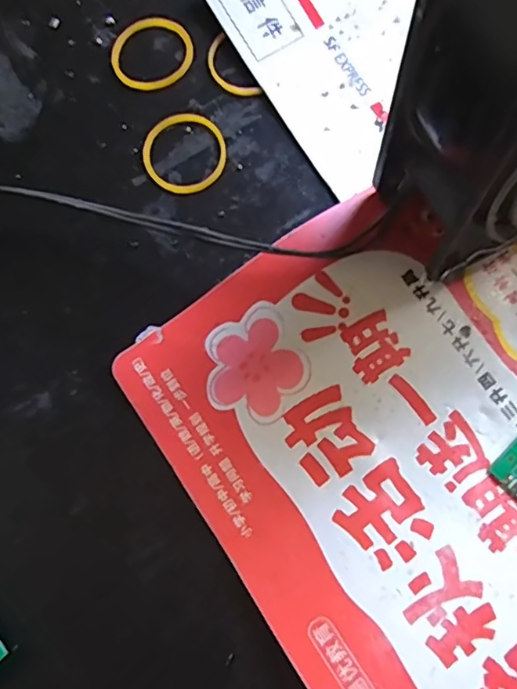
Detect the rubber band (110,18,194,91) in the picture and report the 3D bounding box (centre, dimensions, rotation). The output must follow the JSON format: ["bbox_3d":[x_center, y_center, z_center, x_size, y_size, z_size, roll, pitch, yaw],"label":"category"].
[{"bbox_3d":[-0.040,-0.110,0.206,0.031,0.004,0.029,0,76,1],"label":"rubber band"}]

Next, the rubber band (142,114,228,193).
[{"bbox_3d":[-0.027,-0.069,0.197,0.030,0.004,0.031,0,76,1],"label":"rubber band"}]

